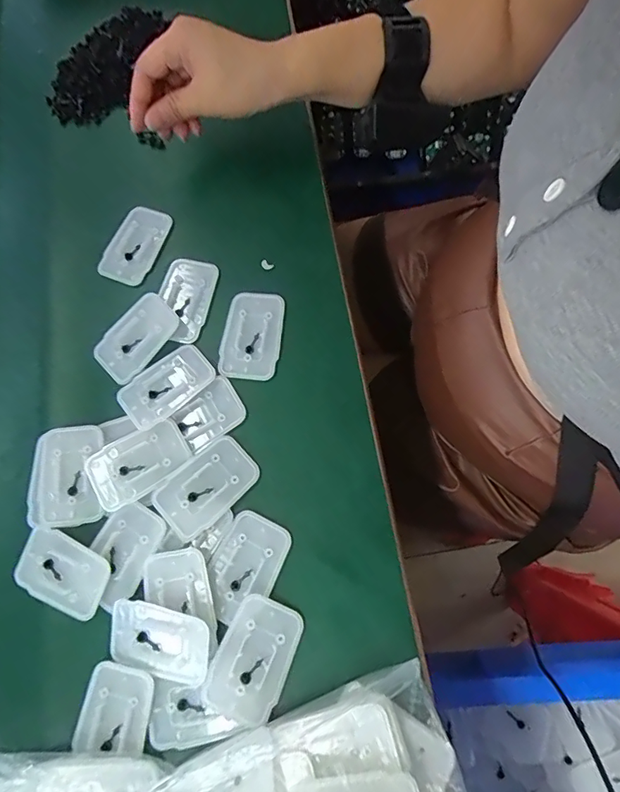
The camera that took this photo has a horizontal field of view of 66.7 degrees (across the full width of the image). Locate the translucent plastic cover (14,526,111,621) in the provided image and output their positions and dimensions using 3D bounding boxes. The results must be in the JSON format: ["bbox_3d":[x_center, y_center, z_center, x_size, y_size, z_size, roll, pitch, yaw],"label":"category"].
[{"bbox_3d":[-0.168,0.118,0.319,0.065,0.004,0.043,18,79,14],"label":"translucent plastic cover"}]

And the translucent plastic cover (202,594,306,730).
[{"bbox_3d":[-0.035,0.163,0.294,0.044,0.006,0.069,24,75,9],"label":"translucent plastic cover"}]

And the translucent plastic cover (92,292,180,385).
[{"bbox_3d":[-0.135,-0.046,0.363,0.044,0.006,0.068,42,79,13],"label":"translucent plastic cover"}]

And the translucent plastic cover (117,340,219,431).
[{"bbox_3d":[-0.107,-0.008,0.350,0.069,0.004,0.043,-38,75,-9],"label":"translucent plastic cover"}]

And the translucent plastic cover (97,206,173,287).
[{"bbox_3d":[-0.149,-0.129,0.402,0.044,0.009,0.069,21,75,8],"label":"translucent plastic cover"}]

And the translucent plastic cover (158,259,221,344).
[{"bbox_3d":[-0.100,-0.077,0.371,0.042,0.004,0.068,13,74,6],"label":"translucent plastic cover"}]

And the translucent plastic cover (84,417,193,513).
[{"bbox_3d":[-0.122,0.047,0.332,0.071,0.006,0.043,-30,74,-7],"label":"translucent plastic cover"}]

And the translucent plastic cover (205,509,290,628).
[{"bbox_3d":[-0.044,0.114,0.313,0.044,0.004,0.066,24,75,9],"label":"translucent plastic cover"}]

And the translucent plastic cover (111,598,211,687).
[{"bbox_3d":[-0.096,0.156,0.297,0.067,0.009,0.040,11,73,6],"label":"translucent plastic cover"}]

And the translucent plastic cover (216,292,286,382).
[{"bbox_3d":[-0.044,-0.047,0.360,0.043,0.006,0.071,9,73,5],"label":"translucent plastic cover"}]

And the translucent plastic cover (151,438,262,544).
[{"bbox_3d":[-0.072,0.063,0.327,0.070,0.005,0.043,-41,76,-10],"label":"translucent plastic cover"}]

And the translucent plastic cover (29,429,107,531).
[{"bbox_3d":[-0.175,0.056,0.333,0.051,0.006,0.068,-6,73,0],"label":"translucent plastic cover"}]

